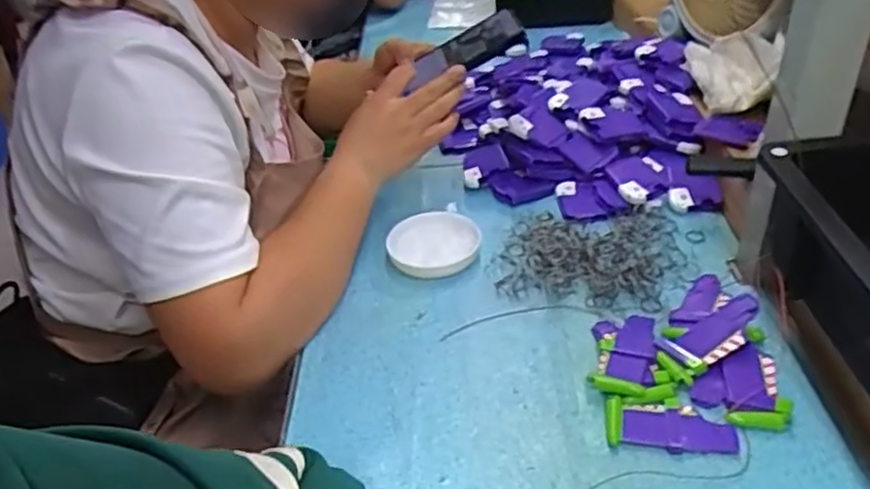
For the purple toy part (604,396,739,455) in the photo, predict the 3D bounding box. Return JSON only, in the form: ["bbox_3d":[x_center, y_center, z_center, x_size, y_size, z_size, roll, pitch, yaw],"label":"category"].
[{"bbox_3d":[0.169,0.133,0.515,0.088,0.007,0.037,3,38,11],"label":"purple toy part"}]

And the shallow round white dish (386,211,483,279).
[{"bbox_3d":[0.000,-0.003,0.705,0.087,0.017,0.091,-4,37,3],"label":"shallow round white dish"}]

